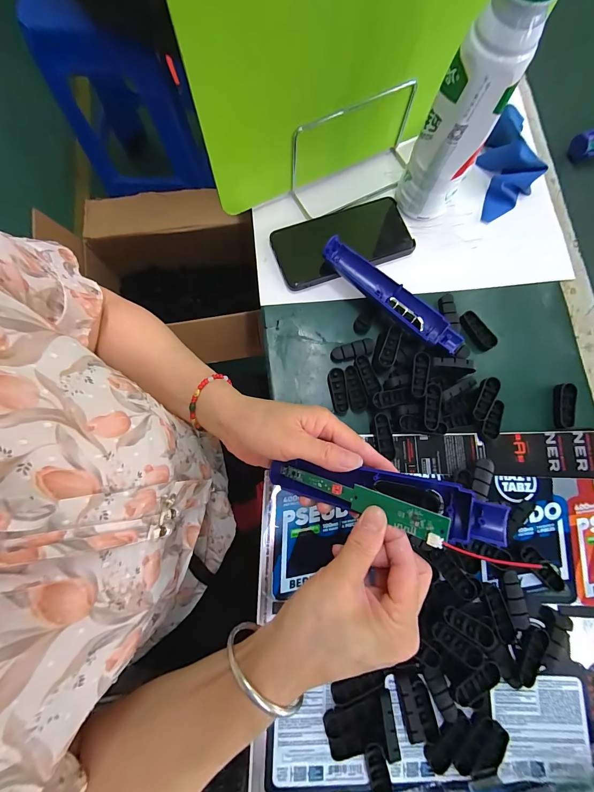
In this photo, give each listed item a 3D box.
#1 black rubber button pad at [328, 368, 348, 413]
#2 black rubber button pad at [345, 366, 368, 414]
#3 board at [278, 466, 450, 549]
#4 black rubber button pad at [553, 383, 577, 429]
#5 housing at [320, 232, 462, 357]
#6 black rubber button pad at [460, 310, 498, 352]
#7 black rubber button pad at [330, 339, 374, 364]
[{"bbox_3d":[0.044,-0.006,0.340,0.017,0.006,0.046,-7,80,-2],"label":"black rubber button pad"},{"bbox_3d":[0.062,-0.007,0.341,0.020,0.007,0.049,-8,80,-2],"label":"black rubber button pad"},{"bbox_3d":[0.042,0.077,0.242,0.137,0.007,0.019,9,75,41],"label":"board"},{"bbox_3d":[0.284,0.011,0.338,0.015,0.011,0.047,11,79,1],"label":"black rubber button pad"},{"bbox_3d":[0.101,-0.106,0.339,0.172,0.024,0.036,40,81,6],"label":"housing"},{"bbox_3d":[0.202,-0.072,0.355,0.017,0.014,0.048,-34,82,-7],"label":"black rubber button pad"},{"bbox_3d":[0.061,-0.049,0.348,0.049,0.008,0.018,-17,80,-4],"label":"black rubber button pad"}]

